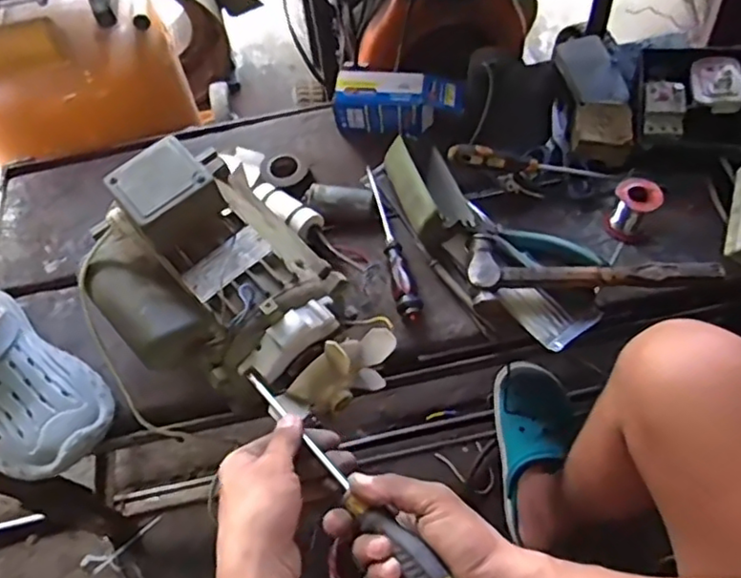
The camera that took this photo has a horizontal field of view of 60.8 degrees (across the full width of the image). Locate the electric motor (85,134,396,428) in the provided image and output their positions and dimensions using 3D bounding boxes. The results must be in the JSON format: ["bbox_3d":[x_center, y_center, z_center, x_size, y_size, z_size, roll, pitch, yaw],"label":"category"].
[{"bbox_3d":[-0.137,0.001,0.597,0.190,0.150,0.276,-35,63,-17],"label":"electric motor"}]

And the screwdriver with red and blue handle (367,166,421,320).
[{"bbox_3d":[0.021,-0.066,0.762,0.025,0.027,0.230,-12,59,-4],"label":"screwdriver with red and blue handle"}]

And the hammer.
[{"bbox_3d":[0.248,-0.027,0.721,0.271,0.040,0.076,-1,59,4],"label":"hammer"}]

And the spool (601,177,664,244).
[{"bbox_3d":[0.309,-0.091,0.749,0.050,0.067,0.050,-2,58,3],"label":"spool"}]

